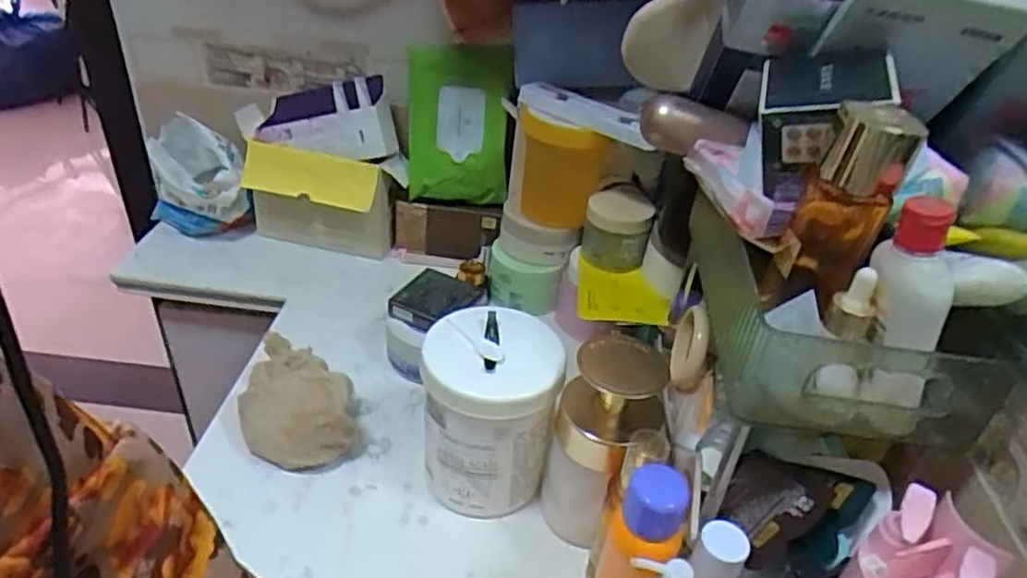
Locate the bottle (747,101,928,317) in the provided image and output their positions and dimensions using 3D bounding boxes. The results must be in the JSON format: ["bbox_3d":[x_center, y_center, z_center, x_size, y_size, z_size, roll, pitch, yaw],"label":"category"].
[{"bbox_3d":[0.182,-0.041,0.407,0.057,0.129,0.050,12,36,11],"label":"bottle"}]

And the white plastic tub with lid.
[{"bbox_3d":[-0.019,0.104,0.569,0.100,0.148,0.097,3,35,-2],"label":"white plastic tub with lid"}]

